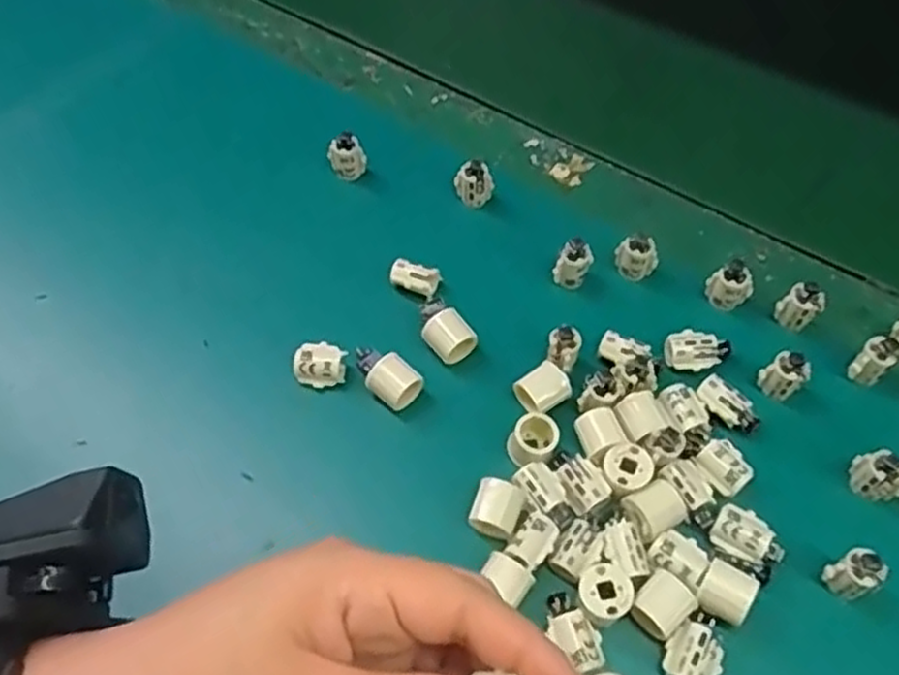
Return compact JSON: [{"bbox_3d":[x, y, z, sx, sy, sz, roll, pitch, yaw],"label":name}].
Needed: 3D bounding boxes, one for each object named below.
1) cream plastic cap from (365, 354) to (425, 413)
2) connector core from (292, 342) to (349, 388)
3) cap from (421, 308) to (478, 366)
[{"bbox_3d":[-0.025,0.021,0.346,0.021,0.017,0.019,36,60,20],"label":"cream plastic cap"},{"bbox_3d":[-0.060,0.013,0.355,0.023,0.013,0.016,-1,54,-5],"label":"connector core"},{"bbox_3d":[0.000,0.000,0.360,0.020,0.015,0.020,-32,62,-24],"label":"cap"}]

